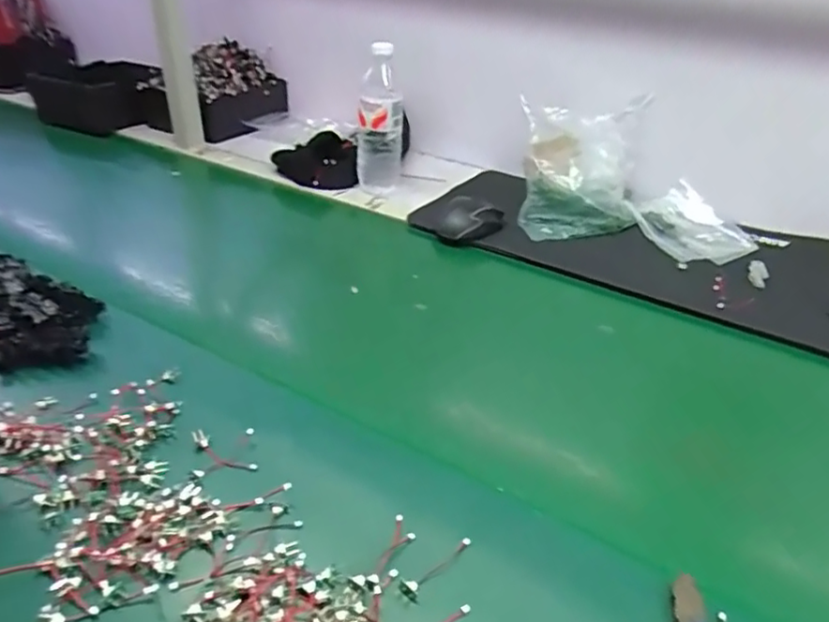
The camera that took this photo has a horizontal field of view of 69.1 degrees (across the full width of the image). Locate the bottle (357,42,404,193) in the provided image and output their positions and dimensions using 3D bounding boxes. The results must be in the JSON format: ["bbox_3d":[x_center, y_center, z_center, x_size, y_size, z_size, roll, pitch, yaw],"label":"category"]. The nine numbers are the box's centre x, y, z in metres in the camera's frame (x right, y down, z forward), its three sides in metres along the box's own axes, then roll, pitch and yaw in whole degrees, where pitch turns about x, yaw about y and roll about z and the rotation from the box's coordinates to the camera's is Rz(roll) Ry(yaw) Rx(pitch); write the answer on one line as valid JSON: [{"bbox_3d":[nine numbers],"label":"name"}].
[{"bbox_3d":[-0.054,-0.298,0.945,0.072,0.206,0.065,4,34,0],"label":"bottle"}]

